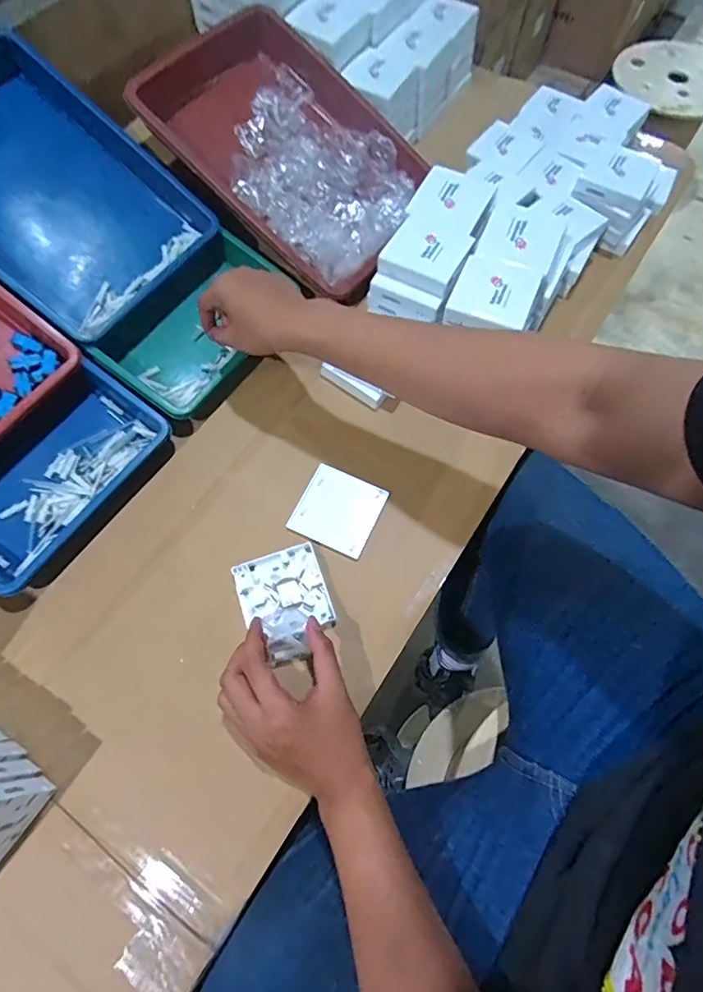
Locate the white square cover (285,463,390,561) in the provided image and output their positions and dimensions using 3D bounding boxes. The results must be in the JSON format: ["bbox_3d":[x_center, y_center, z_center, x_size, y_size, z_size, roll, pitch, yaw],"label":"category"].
[{"bbox_3d":[-0.015,0.016,0.558,0.087,0.007,0.088,24,68,9],"label":"white square cover"}]

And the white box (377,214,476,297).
[{"bbox_3d":[0.084,-0.278,0.580,0.084,0.022,0.080,27,69,10],"label":"white box"}]

